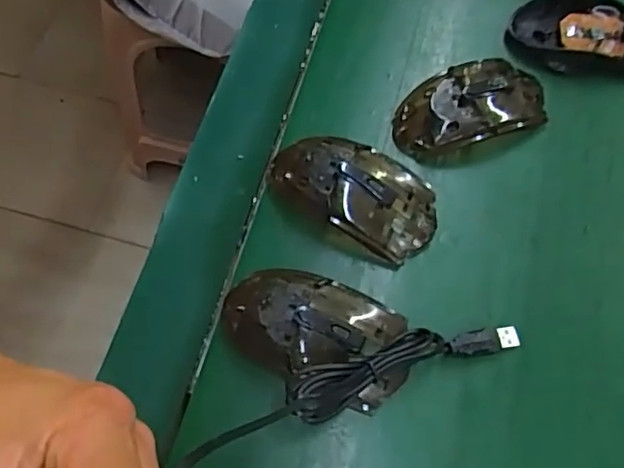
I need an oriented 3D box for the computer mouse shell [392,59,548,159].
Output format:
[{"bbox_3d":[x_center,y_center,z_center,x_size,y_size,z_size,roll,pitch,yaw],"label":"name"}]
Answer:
[{"bbox_3d":[0.108,-0.087,0.414,0.106,0.032,0.057,-22,67,-14],"label":"computer mouse shell"}]

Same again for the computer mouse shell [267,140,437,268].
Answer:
[{"bbox_3d":[0.028,-0.028,0.387,0.107,0.027,0.059,28,65,10],"label":"computer mouse shell"}]

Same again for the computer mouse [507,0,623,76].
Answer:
[{"bbox_3d":[0.204,-0.148,0.450,0.107,0.023,0.062,0,66,-3],"label":"computer mouse"}]

